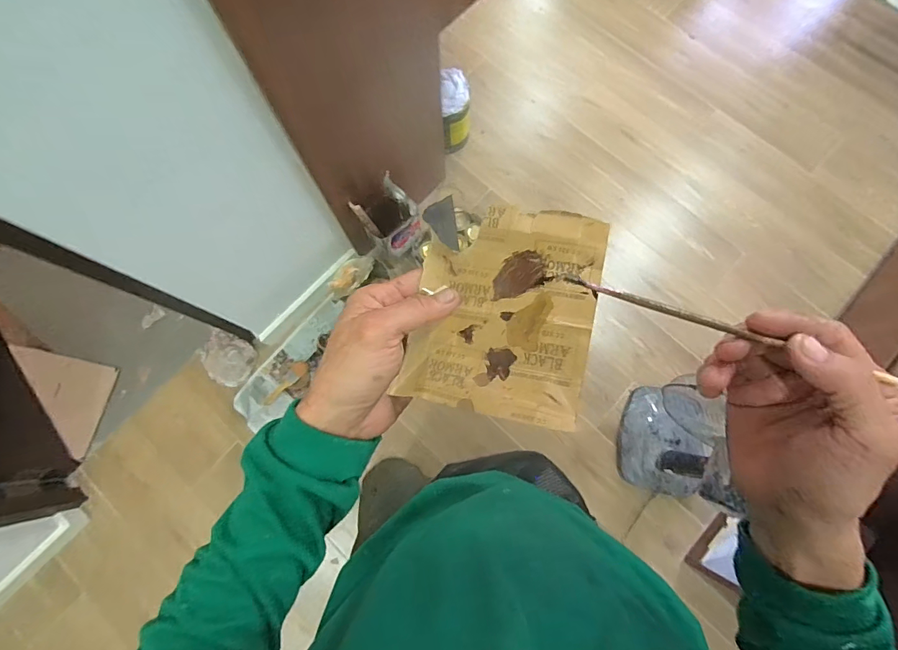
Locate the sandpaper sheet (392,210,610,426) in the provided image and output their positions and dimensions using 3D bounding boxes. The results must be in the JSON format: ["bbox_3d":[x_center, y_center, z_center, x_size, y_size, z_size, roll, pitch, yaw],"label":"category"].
[{"bbox_3d":[0.036,-0.012,0.284,0.110,0.015,0.136,10,78,18],"label":"sandpaper sheet"}]

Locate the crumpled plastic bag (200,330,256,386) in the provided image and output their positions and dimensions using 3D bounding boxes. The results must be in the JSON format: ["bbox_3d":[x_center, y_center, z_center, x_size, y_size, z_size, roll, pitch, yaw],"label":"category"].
[{"bbox_3d":[-0.719,0.105,1.438,0.185,0.041,0.166,22,78,7],"label":"crumpled plastic bag"}]

